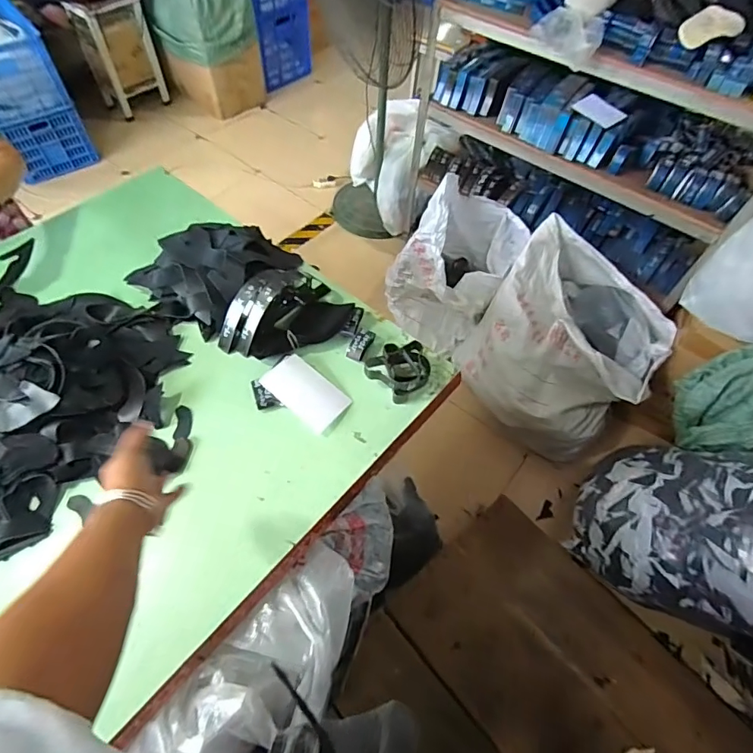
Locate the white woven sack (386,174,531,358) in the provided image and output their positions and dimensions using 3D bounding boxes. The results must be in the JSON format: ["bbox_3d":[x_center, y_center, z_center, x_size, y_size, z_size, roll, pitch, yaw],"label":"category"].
[{"bbox_3d":[0.294,-0.427,1.686,0.373,0.537,0.444,30,65,11],"label":"white woven sack"}]

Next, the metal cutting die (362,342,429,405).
[{"bbox_3d":[0.047,-0.018,0.891,0.109,0.052,0.117,37,67,15],"label":"metal cutting die"}]

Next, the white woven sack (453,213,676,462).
[{"bbox_3d":[0.612,-0.099,1.517,0.555,0.502,0.497,41,68,16],"label":"white woven sack"}]

